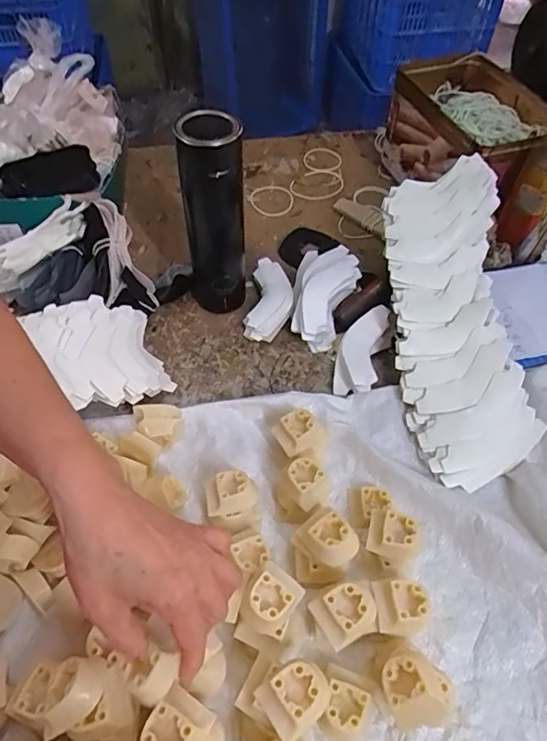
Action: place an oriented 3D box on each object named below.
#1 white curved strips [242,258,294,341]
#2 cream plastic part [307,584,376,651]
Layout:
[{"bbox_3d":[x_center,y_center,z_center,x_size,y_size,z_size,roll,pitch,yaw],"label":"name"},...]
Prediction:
[{"bbox_3d":[-0.004,-0.086,0.621,0.053,0.030,0.122,6,54,3],"label":"white curved strips"},{"bbox_3d":[0.056,0.184,0.374,0.045,0.023,0.036,-22,57,-15],"label":"cream plastic part"}]

